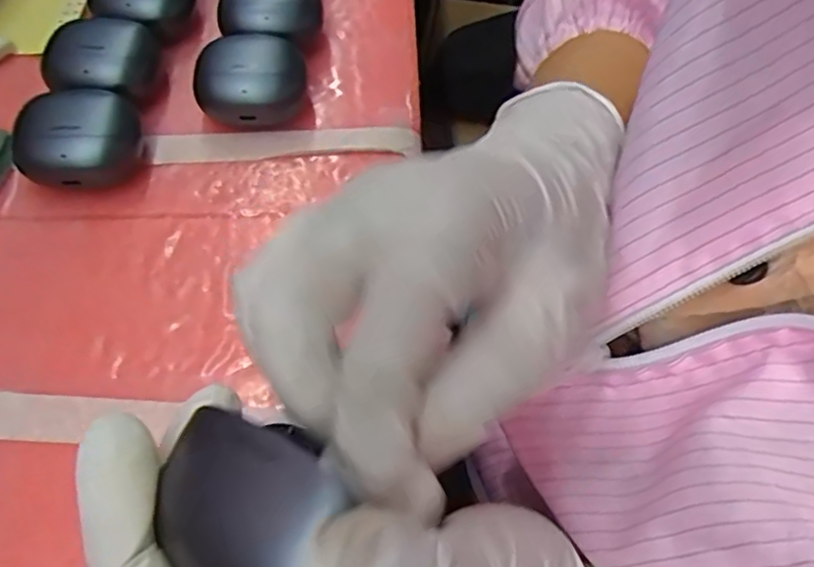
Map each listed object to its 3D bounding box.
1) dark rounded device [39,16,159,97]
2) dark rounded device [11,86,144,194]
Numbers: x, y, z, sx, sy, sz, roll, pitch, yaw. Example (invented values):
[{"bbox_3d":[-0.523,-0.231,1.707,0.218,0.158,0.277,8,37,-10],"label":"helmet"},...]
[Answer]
[{"bbox_3d":[-0.159,-0.114,0.333,0.049,0.030,0.046,1,62,-1],"label":"dark rounded device"},{"bbox_3d":[-0.158,-0.067,0.309,0.054,0.032,0.043,-16,63,-10],"label":"dark rounded device"}]

